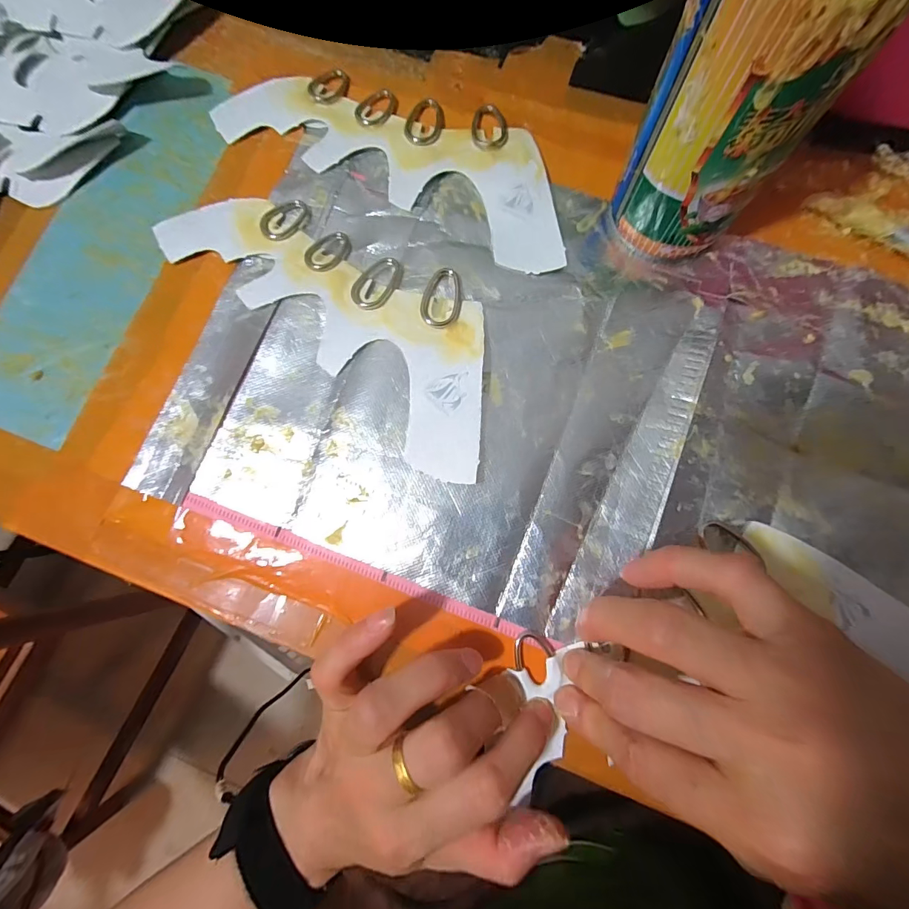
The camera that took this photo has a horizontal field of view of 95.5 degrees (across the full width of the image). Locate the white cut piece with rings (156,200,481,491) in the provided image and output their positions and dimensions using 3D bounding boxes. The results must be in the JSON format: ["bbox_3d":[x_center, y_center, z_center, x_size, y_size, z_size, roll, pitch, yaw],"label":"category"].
[{"bbox_3d":[-0.057,-0.079,0.219,0.208,0.007,0.083,37,83,6],"label":"white cut piece with rings"}]

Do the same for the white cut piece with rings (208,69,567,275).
[{"bbox_3d":[-0.027,-0.177,0.236,0.214,0.007,0.082,27,82,5],"label":"white cut piece with rings"}]

